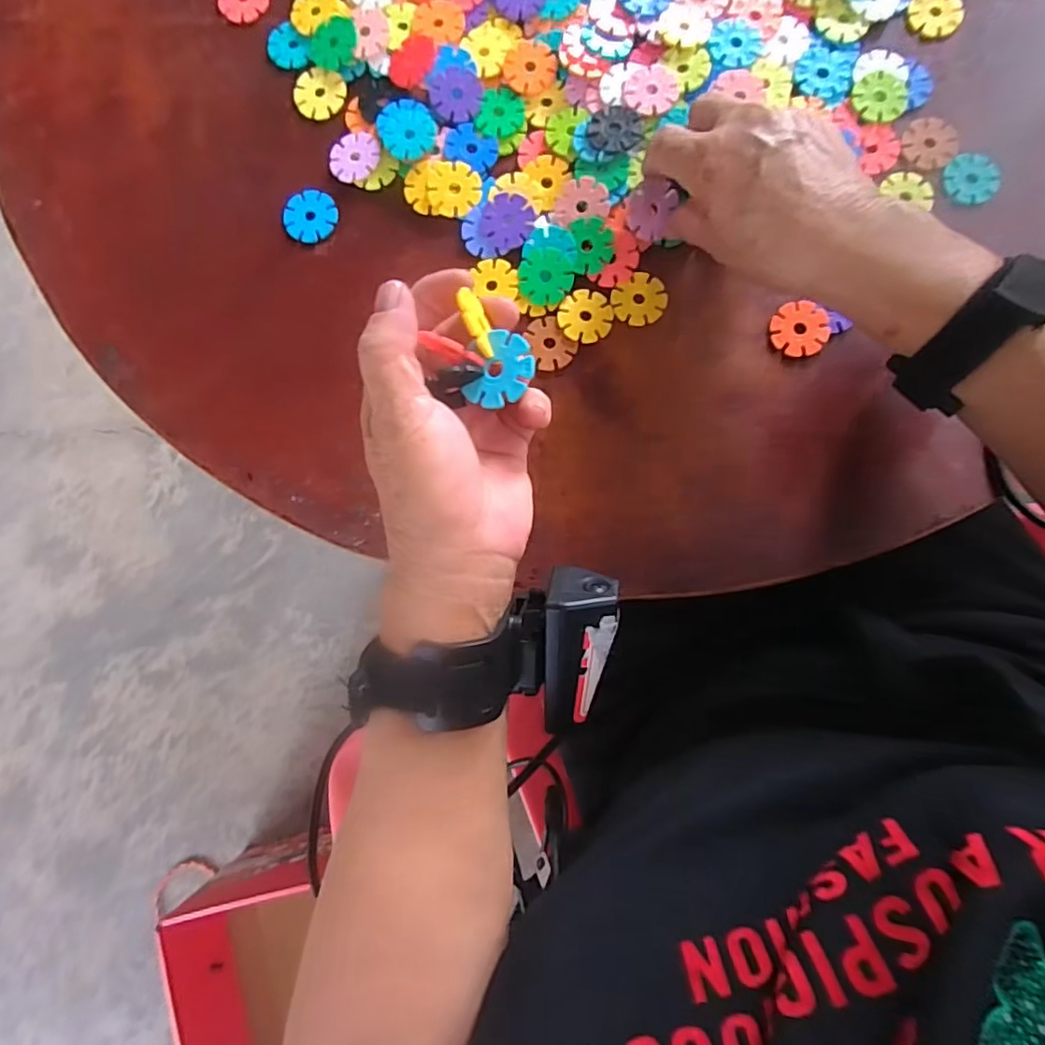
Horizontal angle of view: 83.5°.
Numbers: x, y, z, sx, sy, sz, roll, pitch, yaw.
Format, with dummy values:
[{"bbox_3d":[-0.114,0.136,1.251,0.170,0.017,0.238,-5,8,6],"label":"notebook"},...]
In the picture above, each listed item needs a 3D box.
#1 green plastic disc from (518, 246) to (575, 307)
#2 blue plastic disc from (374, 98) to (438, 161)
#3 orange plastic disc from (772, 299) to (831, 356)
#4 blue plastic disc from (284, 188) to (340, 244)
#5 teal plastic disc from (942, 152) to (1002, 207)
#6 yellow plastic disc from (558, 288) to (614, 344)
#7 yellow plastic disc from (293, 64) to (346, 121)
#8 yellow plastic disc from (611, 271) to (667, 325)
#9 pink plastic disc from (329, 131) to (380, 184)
[{"bbox_3d":[0.013,-0.143,0.339,0.031,0.005,0.031,0,84,2],"label":"green plastic disc"},{"bbox_3d":[-0.069,-0.237,0.352,0.035,0.004,0.042,-2,81,2],"label":"blue plastic disc"},{"bbox_3d":[0.157,-0.110,0.333,0.029,0.006,0.029,0,84,2],"label":"orange plastic disc"},{"bbox_3d":[-0.129,-0.186,0.355,0.032,0.004,0.033,0,84,2],"label":"blue plastic disc"},{"bbox_3d":[0.263,-0.202,0.344,0.029,0.004,0.031,-5,84,16],"label":"teal plastic disc"},{"bbox_3d":[0.037,-0.120,0.338,0.031,0.004,0.031,0,84,2],"label":"yellow plastic disc"},{"bbox_3d":[-0.127,-0.267,0.364,0.031,0.004,0.031,0,84,2],"label":"yellow plastic disc"},{"bbox_3d":[0.068,-0.130,0.339,0.030,0.004,0.031,0,84,2],"label":"yellow plastic disc"},{"bbox_3d":[-0.102,-0.223,0.357,0.031,0.004,0.033,-1,85,6],"label":"pink plastic disc"}]

